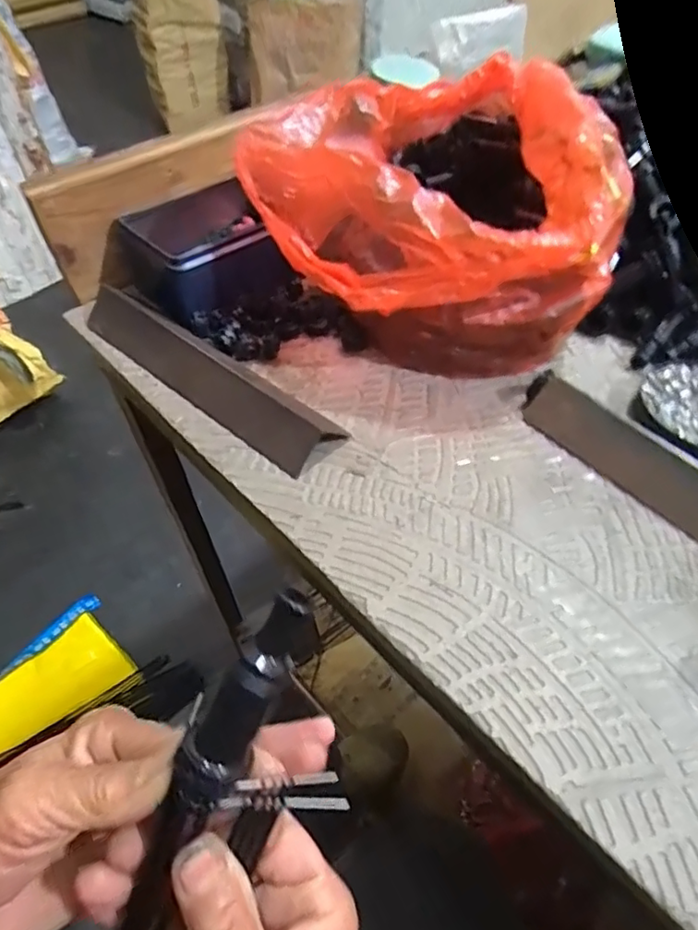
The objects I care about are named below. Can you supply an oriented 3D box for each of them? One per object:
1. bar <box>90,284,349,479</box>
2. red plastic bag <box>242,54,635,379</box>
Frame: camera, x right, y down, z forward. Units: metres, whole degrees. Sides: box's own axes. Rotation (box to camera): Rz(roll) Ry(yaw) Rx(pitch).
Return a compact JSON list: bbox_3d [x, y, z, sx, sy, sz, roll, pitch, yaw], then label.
[{"bbox_3d":[-0.104,-0.069,0.406,0.232,0.026,0.044,33,58,26],"label":"bar"},{"bbox_3d":[0.073,-0.198,0.439,0.244,0.131,0.270,15,52,14],"label":"red plastic bag"}]

